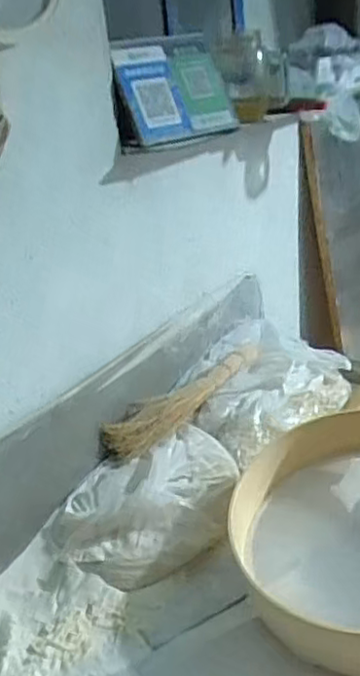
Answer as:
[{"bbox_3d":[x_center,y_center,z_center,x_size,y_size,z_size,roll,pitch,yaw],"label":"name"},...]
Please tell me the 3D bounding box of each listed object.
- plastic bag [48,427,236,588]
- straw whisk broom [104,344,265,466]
[{"bbox_3d":[-0.028,0.216,0.811,0.252,0.096,0.146,-22,28,-30],"label":"plastic bag"},{"bbox_3d":[0.017,0.092,0.942,0.043,0.058,0.321,15,32,39],"label":"straw whisk broom"}]

